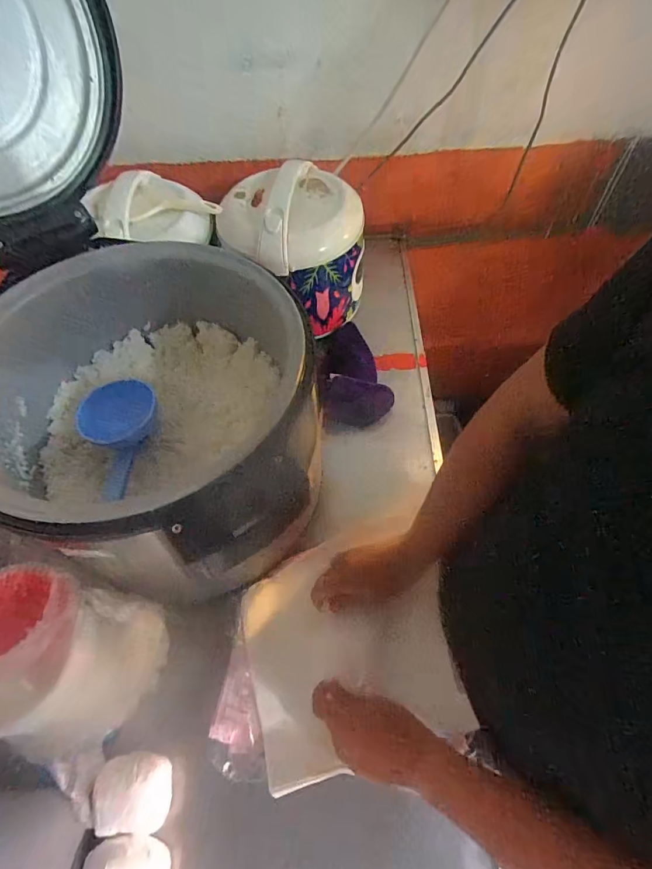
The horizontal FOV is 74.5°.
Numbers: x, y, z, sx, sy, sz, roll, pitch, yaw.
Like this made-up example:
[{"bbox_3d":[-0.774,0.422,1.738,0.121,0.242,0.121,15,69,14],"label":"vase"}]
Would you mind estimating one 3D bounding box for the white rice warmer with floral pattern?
[{"bbox_3d":[-0.050,-0.335,0.776,0.220,0.196,0.229,-1,58,1],"label":"white rice warmer with floral pattern"}]

